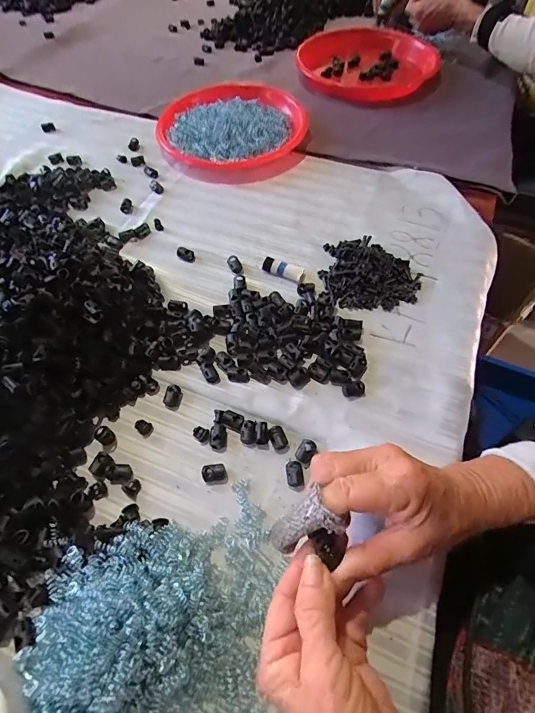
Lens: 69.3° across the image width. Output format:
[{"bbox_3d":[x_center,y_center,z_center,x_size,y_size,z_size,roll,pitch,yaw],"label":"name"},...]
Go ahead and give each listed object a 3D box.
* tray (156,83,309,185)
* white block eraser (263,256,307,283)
[{"bbox_3d":[-0.053,-0.330,0.564,0.216,0.034,0.168,9,59,6],"label":"tray"},{"bbox_3d":[0.019,-0.100,0.445,0.051,0.012,0.018,22,62,13],"label":"white block eraser"}]

